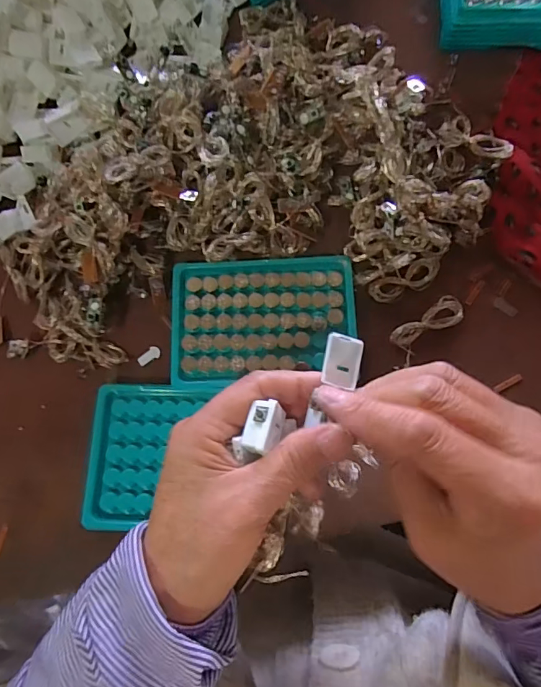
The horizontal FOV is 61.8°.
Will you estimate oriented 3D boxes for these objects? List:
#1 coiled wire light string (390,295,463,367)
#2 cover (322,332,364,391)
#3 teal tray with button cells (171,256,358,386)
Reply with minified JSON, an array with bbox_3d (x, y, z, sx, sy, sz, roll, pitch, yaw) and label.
[{"bbox_3d":[0.114,-0.013,0.328,0.057,0.010,0.024,-38,78,-7],"label":"coiled wire light string"},{"bbox_3d":[0.039,0.009,0.240,0.021,0.004,0.027,12,83,-17],"label":"cover"},{"bbox_3d":[-0.005,-0.020,0.329,0.131,0.015,0.091,-3,77,1],"label":"teal tray with button cells"}]

